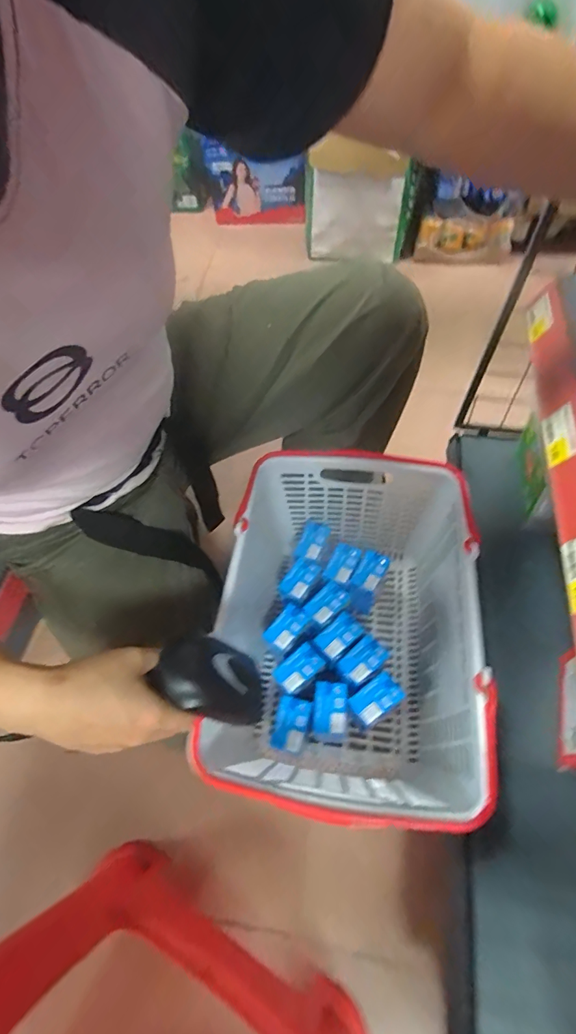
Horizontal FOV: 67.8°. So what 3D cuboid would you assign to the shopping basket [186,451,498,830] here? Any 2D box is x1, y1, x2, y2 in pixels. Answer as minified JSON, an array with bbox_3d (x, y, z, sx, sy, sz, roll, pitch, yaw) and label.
[{"bbox_3d":[0.080,0.151,0.614,0.304,0.235,0.417,5,59,7],"label":"shopping basket"}]

